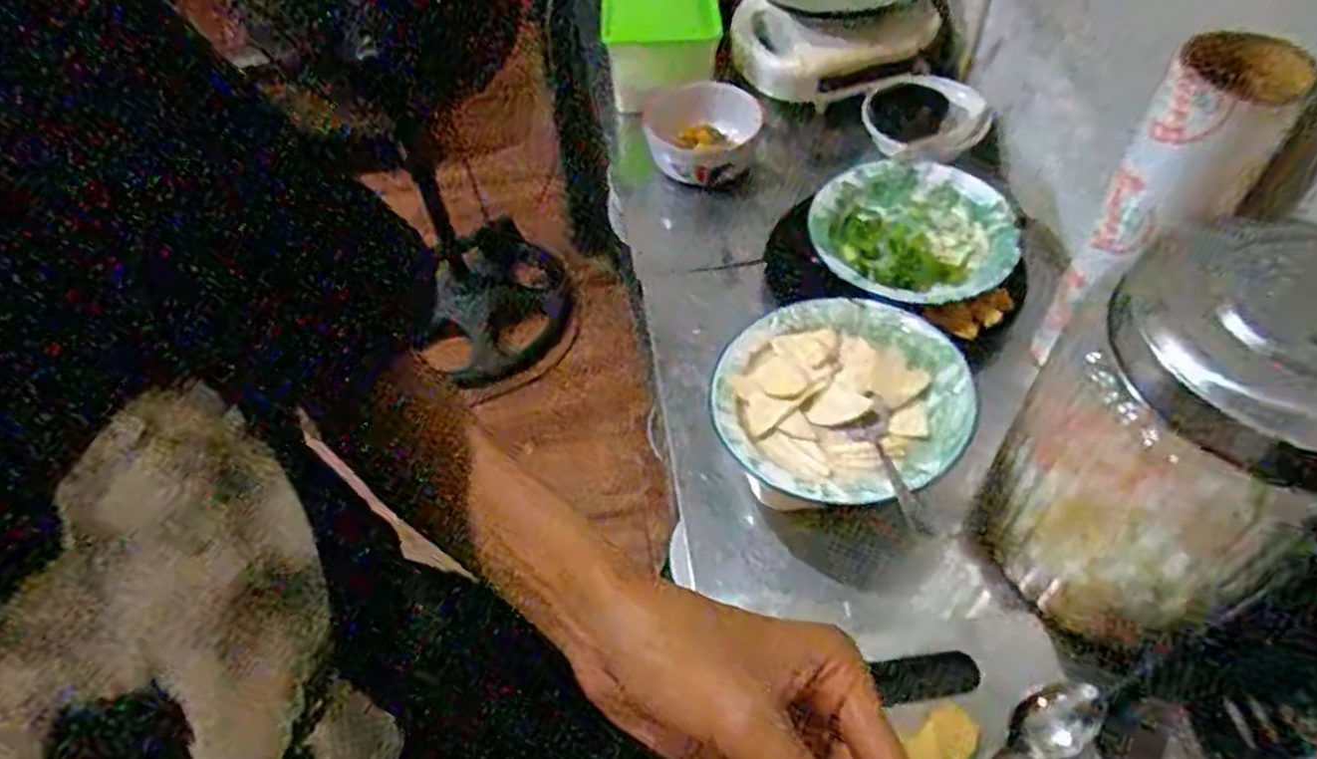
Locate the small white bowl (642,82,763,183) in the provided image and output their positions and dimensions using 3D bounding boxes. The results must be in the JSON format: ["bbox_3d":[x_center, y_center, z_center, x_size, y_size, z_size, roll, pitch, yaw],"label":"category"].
[{"bbox_3d":[0.054,-0.323,0.978,0.144,0.061,0.135,-2,53,2],"label":"small white bowl"}]

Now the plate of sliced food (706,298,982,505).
[{"bbox_3d":[0.154,0.018,0.666,0.209,0.064,0.208,-2,53,2],"label":"plate of sliced food"}]

